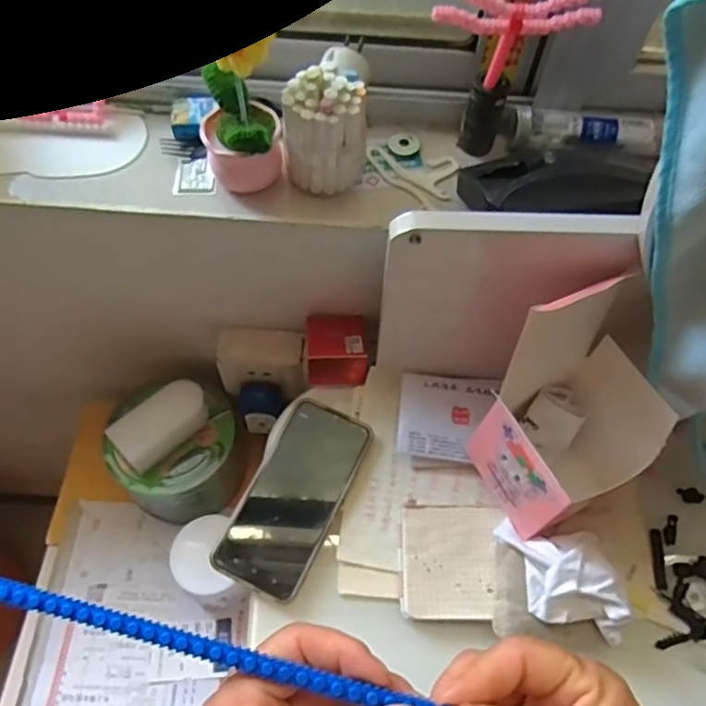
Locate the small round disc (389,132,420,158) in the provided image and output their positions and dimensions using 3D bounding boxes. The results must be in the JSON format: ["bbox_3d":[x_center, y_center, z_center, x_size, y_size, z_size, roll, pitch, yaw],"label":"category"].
[{"bbox_3d":[0.043,-0.172,0.496,0.025,0.007,0.022,11,61,4],"label":"small round disc"}]

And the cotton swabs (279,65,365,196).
[{"bbox_3d":[-0.020,-0.163,0.445,0.057,0.076,0.046,3,61,-1],"label":"cotton swabs"}]

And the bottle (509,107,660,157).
[{"bbox_3d":[0.185,-0.179,0.488,0.117,0.028,0.028,9,61,3],"label":"bottle"}]

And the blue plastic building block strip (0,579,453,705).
[{"bbox_3d":[-0.080,0.110,0.236,0.234,0.008,0.008,13,61,6],"label":"blue plastic building block strip"}]

